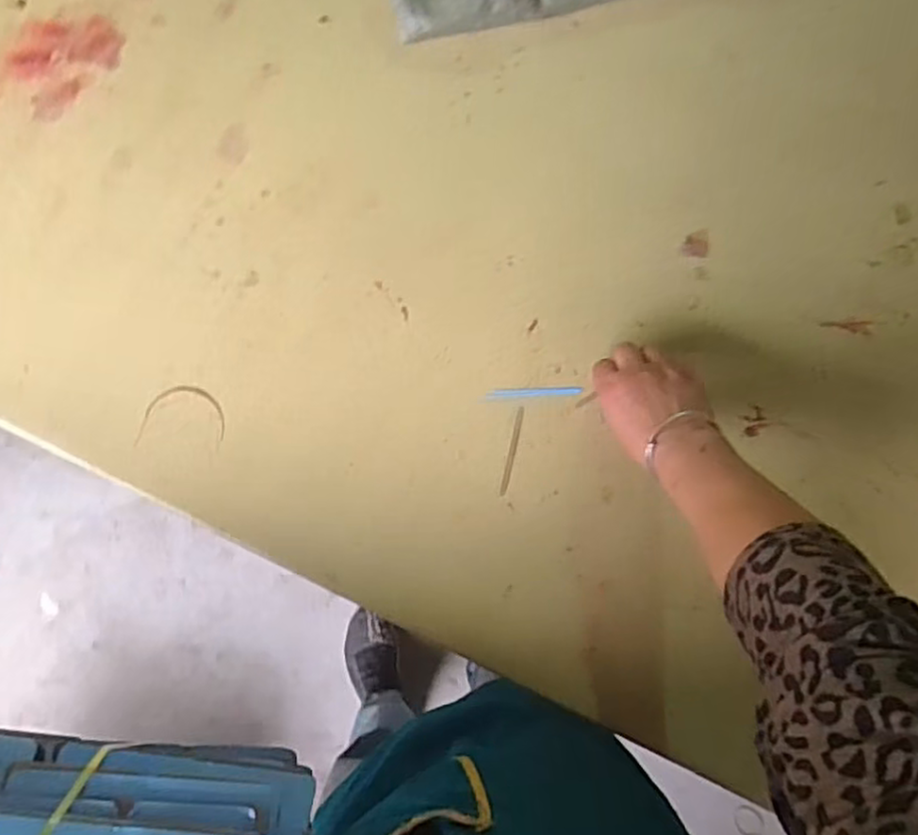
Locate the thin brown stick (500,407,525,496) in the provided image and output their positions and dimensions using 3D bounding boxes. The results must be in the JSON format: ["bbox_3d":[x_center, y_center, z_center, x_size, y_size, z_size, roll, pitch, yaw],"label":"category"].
[{"bbox_3d":[0.053,0.033,0.667,0.008,0.004,0.086,13,85,0],"label":"thin brown stick"}]

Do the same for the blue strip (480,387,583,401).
[{"bbox_3d":[0.072,-0.024,0.673,0.096,0.006,0.010,-4,86,-1],"label":"blue strip"}]

